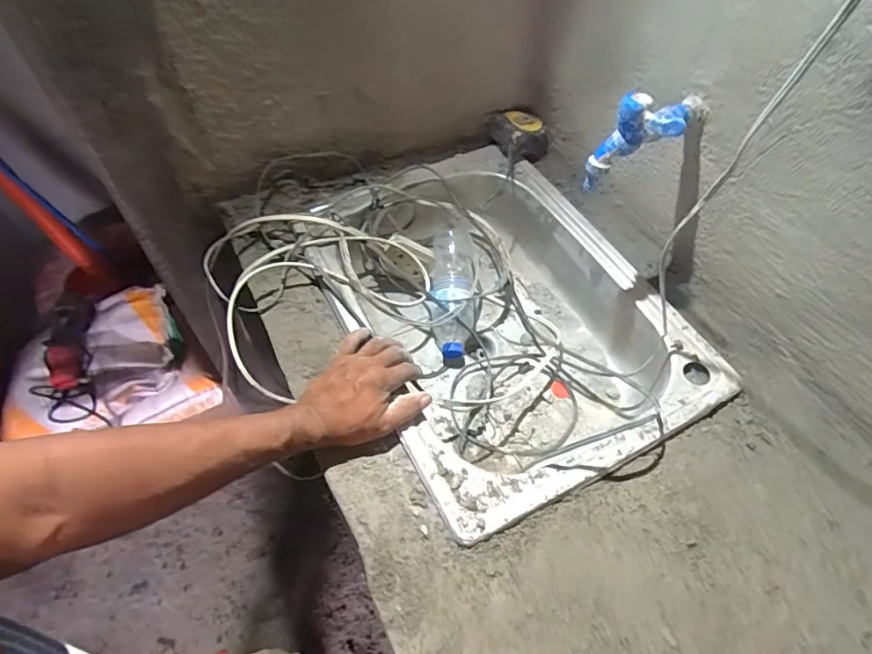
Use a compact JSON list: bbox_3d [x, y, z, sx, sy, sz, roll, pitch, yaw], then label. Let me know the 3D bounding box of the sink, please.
[{"bbox_3d":[0.075,-0.011,0.737,0.392,0.146,0.534,-23,58,-16],"label":"sink"}]

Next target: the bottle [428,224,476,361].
[{"bbox_3d":[0.024,-0.053,0.778,0.065,0.066,0.202,4,55,2],"label":"bottle"}]

